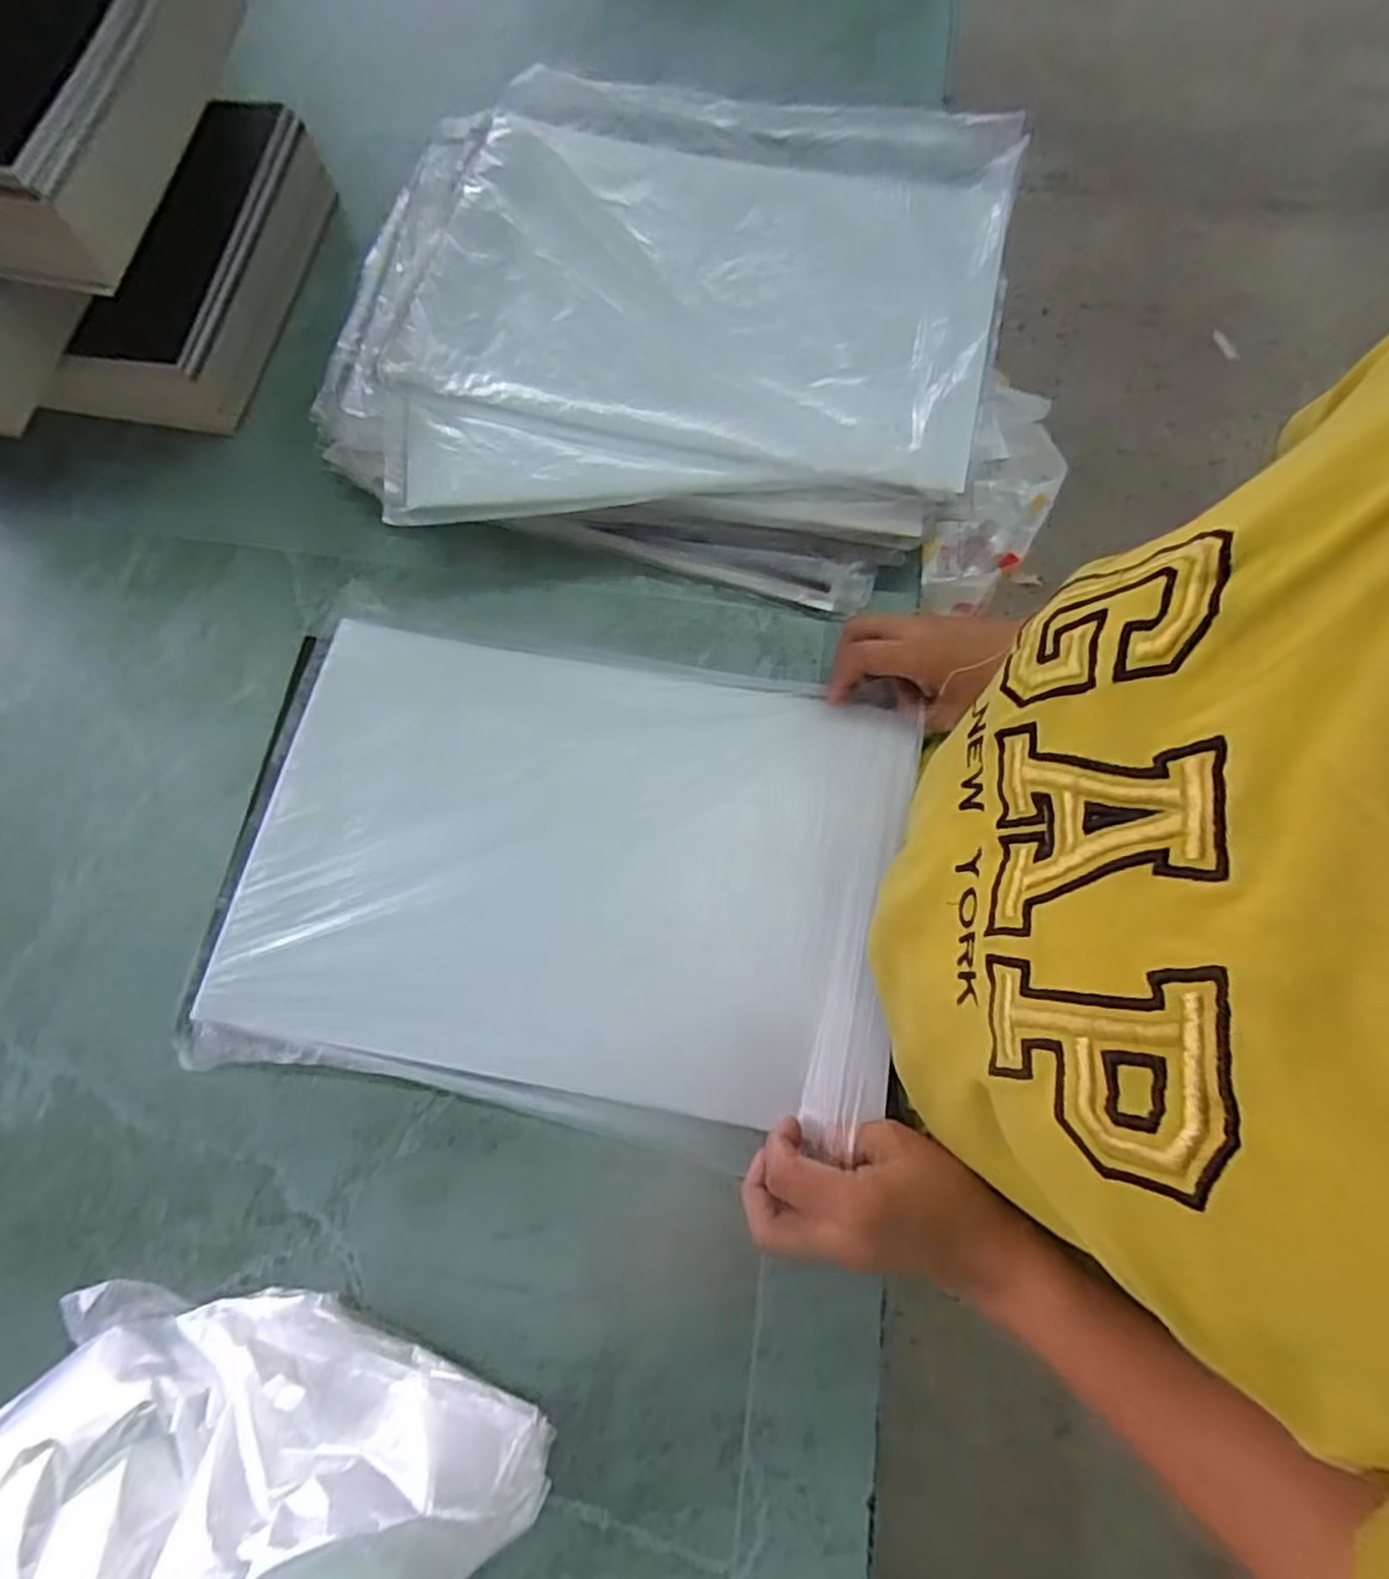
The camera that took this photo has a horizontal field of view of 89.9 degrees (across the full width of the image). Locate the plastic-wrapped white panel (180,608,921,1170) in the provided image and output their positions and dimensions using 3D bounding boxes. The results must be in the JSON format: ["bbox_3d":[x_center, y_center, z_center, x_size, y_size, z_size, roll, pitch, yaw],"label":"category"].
[{"bbox_3d":[-0.075,0.039,0.407,0.371,0.018,0.269,9,74,4],"label":"plastic-wrapped white panel"}]

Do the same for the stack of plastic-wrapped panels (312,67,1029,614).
[{"bbox_3d":[-0.016,-0.321,0.484,0.409,0.074,0.360,10,72,2],"label":"stack of plastic-wrapped panels"}]

